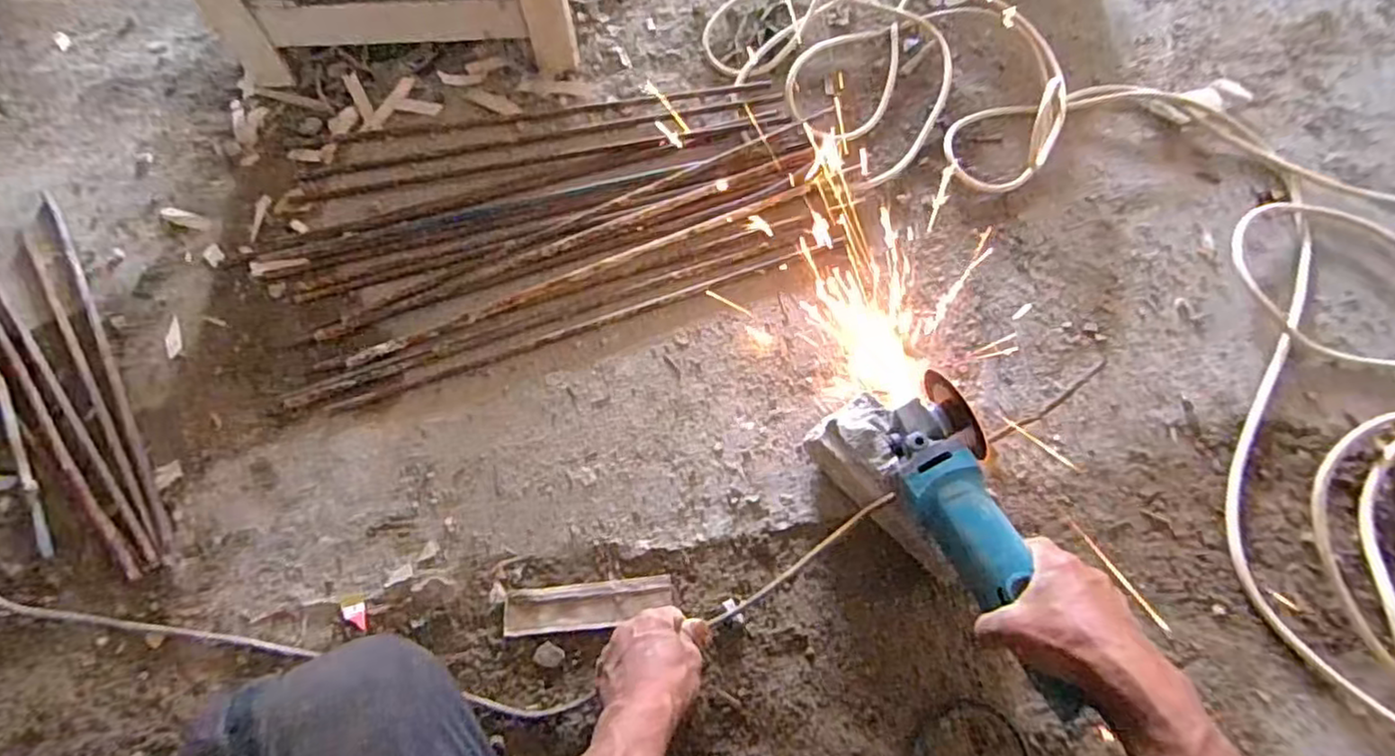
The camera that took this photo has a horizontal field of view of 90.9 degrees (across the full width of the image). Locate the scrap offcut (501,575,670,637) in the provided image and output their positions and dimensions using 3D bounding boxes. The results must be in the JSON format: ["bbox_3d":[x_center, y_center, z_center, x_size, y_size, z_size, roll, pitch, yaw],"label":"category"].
[{"bbox_3d":[-0.105,0.217,0.654,0.159,0.007,0.042,-5,65,-1],"label":"scrap offcut"}]

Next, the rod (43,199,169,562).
[{"bbox_3d":[-0.691,-0.034,0.796,0.017,0.007,0.553,-33,68,-13],"label":"rod"}]

